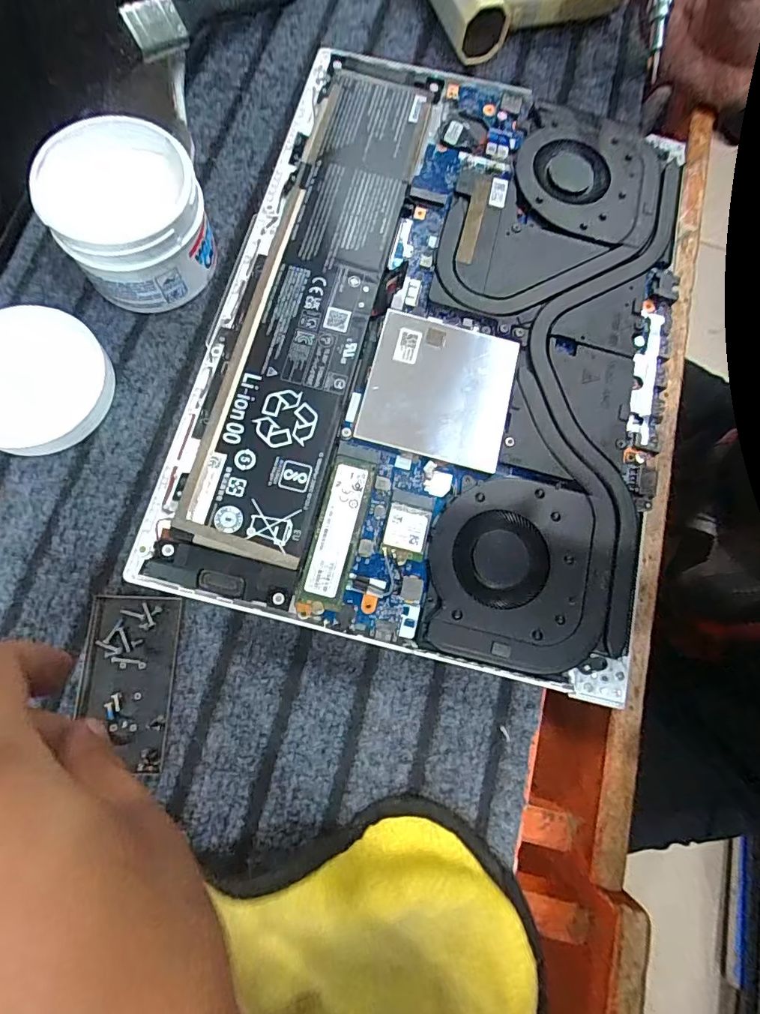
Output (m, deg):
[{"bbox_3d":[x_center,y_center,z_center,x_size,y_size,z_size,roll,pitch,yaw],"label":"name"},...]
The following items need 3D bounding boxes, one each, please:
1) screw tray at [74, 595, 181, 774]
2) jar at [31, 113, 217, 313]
[{"bbox_3d":[-0.122,0.082,0.234,0.042,0.008,0.077,2,76,-4],"label":"screw tray"},{"bbox_3d":[-0.129,-0.152,0.256,0.072,0.052,0.068,1,76,-4],"label":"jar"}]

